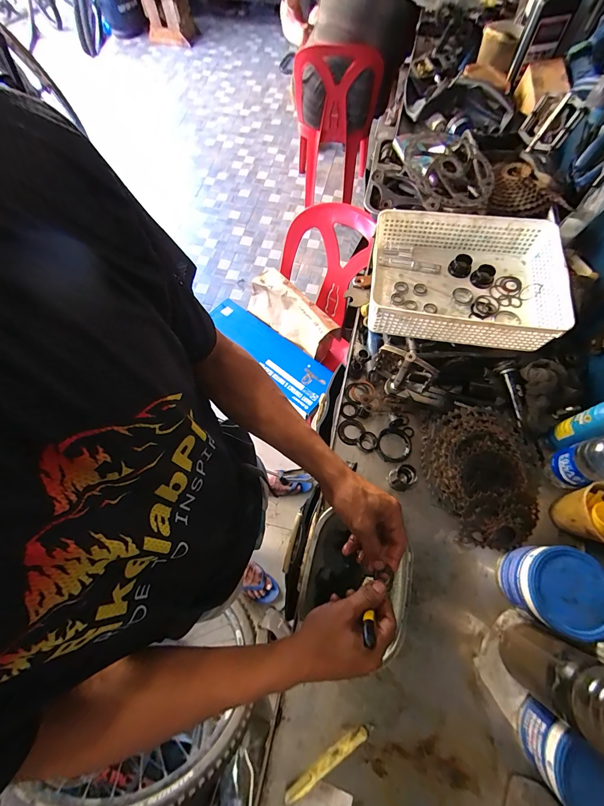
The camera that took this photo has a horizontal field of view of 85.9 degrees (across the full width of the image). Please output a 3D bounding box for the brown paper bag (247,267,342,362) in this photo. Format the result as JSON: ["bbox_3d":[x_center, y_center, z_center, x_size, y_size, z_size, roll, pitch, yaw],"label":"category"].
[{"bbox_3d":[-0.030,-0.295,1.072,0.327,0.149,0.121,38,73,15],"label":"brown paper bag"}]

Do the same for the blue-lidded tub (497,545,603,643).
[{"bbox_3d":[0.344,0.254,0.451,0.098,0.099,0.102,15,69,7],"label":"blue-lidded tub"}]

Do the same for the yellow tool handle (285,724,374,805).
[{"bbox_3d":[0.035,0.466,0.423,0.132,0.011,0.016,-31,70,-11],"label":"yellow tool handle"}]

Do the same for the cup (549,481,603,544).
[{"bbox_3d":[0.423,0.165,0.478,0.054,0.097,0.082,-6,68,-1],"label":"cup"}]

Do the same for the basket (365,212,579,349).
[{"bbox_3d":[0.303,-0.230,0.619,0.333,0.087,0.243,10,68,5],"label":"basket"}]

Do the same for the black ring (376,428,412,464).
[{"bbox_3d":[0.164,0.074,0.574,0.060,0.010,0.065,0,68,1],"label":"black ring"}]

